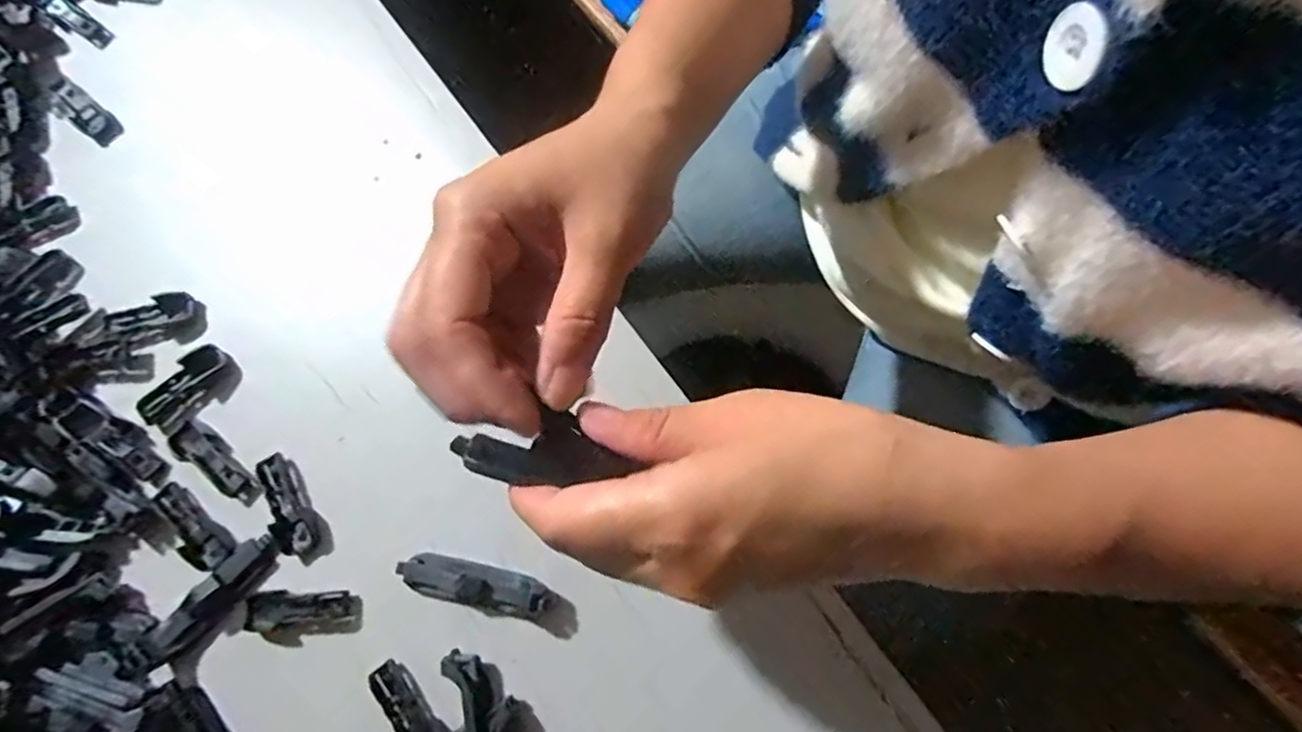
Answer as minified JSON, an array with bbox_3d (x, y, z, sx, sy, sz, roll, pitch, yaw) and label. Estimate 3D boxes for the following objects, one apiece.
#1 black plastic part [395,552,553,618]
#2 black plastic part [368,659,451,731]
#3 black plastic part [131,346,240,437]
[{"bbox_3d":[-0.082,0.101,0.299,0.073,0.018,0.018,9,78,9],"label":"black plastic part"},{"bbox_3d":[-0.107,0.160,0.291,0.055,0.007,0.023,43,84,14],"label":"black plastic part"},{"bbox_3d":[-0.242,0.013,0.340,0.051,0.011,0.029,-45,76,-5],"label":"black plastic part"}]

